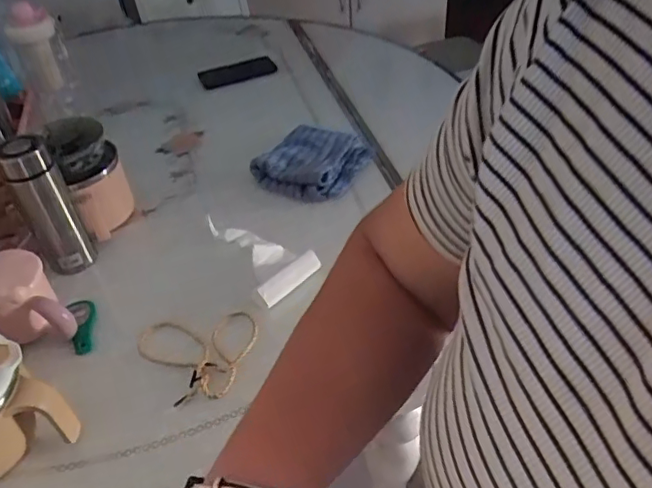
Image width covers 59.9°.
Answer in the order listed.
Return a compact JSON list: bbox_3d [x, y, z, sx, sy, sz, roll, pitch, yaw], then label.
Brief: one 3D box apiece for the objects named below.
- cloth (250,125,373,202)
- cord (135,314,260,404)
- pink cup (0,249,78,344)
[{"bbox_3d":[-0.019,-0.159,1.044,0.198,0.044,0.252,13,46,21],"label":"cloth"},{"bbox_3d":[-0.158,0.135,0.679,0.142,0.011,0.133,-4,42,4],"label":"cord"},{"bbox_3d":[-0.398,0.067,0.714,0.102,0.094,0.122,-32,48,-25],"label":"pink cup"}]

